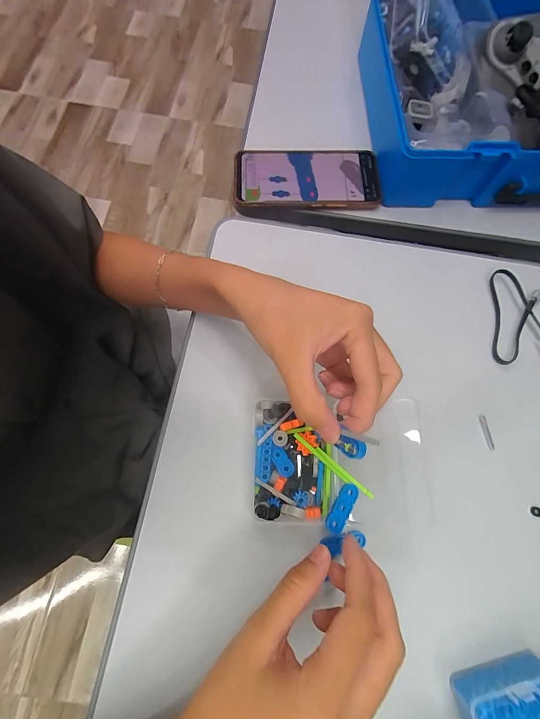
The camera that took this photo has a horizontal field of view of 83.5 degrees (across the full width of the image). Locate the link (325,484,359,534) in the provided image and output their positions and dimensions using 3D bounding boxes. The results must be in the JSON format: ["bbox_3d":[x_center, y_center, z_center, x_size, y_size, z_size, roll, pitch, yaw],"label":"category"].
[{"bbox_3d":[0.054,0.111,0.226,0.013,0.004,0.036,30,75,7],"label":"link"}]

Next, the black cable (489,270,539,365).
[{"bbox_3d":[0.249,-0.041,0.301,0.053,0.008,0.099,11,74,1],"label":"black cable"}]

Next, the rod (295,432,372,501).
[{"bbox_3d":[0.048,0.082,0.233,0.072,0.006,0.007,40,77,9],"label":"rod"}]

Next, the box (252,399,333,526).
[{"bbox_3d":[0.017,0.084,0.250,0.061,0.034,0.096,0,74,-2],"label":"box"}]

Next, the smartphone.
[{"bbox_3d":[0.040,-0.199,0.337,0.156,0.016,0.072,-1,74,-2],"label":"smartphone"}]

